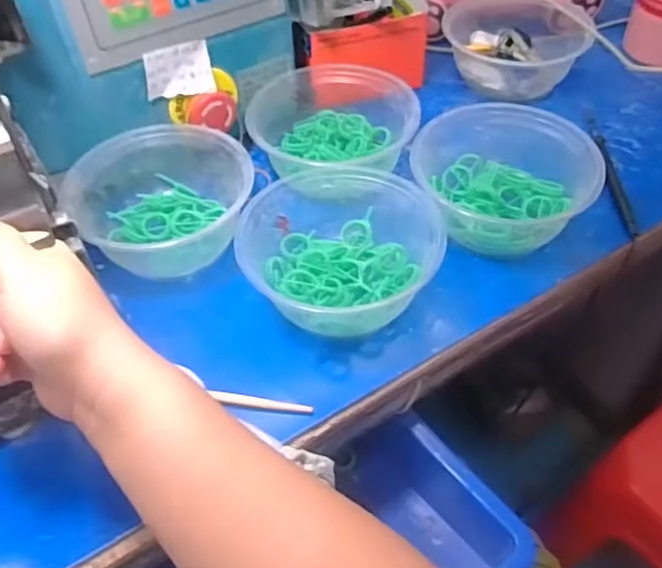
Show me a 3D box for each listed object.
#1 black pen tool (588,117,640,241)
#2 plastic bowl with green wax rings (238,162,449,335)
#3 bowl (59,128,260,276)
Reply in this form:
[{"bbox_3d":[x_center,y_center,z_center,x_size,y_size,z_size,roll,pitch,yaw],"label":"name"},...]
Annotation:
[{"bbox_3d":[0.235,-0.093,0.553,0.014,0.007,0.144,2,49,4],"label":"black pen tool"},{"bbox_3d":[0.007,-0.022,0.464,0.134,0.061,0.120,35,58,27],"label":"plastic bowl with green wax rings"},{"bbox_3d":[-0.120,-0.068,0.512,0.123,0.058,0.118,-5,49,-2],"label":"bowl"}]

